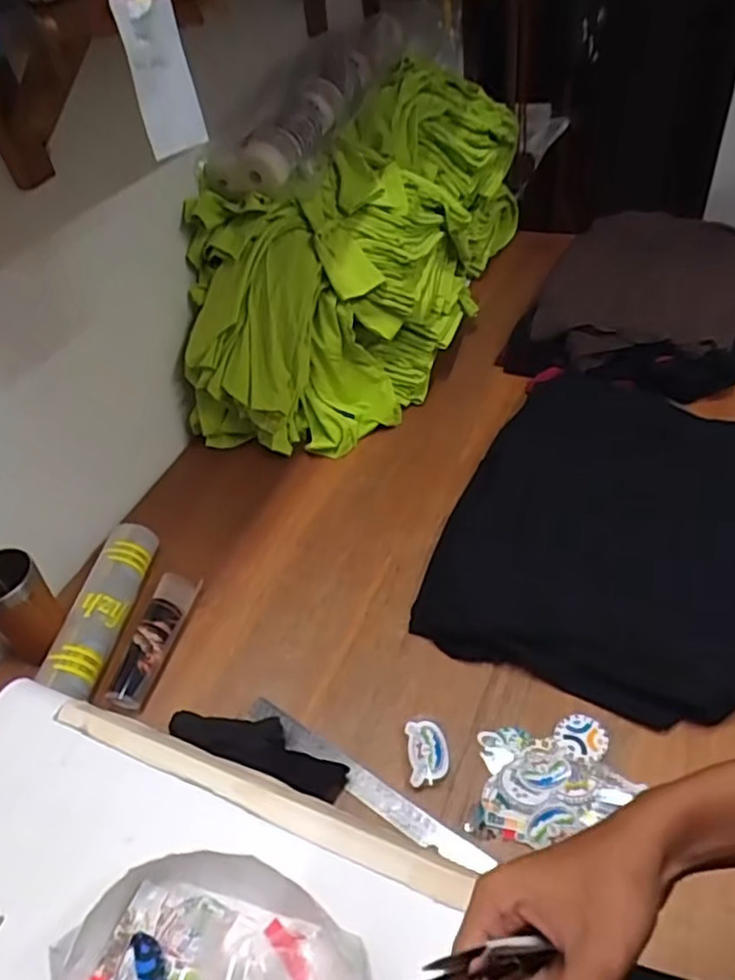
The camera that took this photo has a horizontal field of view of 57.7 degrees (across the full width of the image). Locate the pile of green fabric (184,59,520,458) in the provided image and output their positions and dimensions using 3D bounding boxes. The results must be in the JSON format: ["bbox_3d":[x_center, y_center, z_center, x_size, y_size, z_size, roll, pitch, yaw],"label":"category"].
[{"bbox_3d":[-0.027,-0.402,1.163,0.347,0.448,0.729,15,47,22],"label":"pile of green fabric"}]

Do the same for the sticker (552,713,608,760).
[{"bbox_3d":[0.230,0.265,0.720,0.055,0.004,0.050,-3,43,3],"label":"sticker"}]

